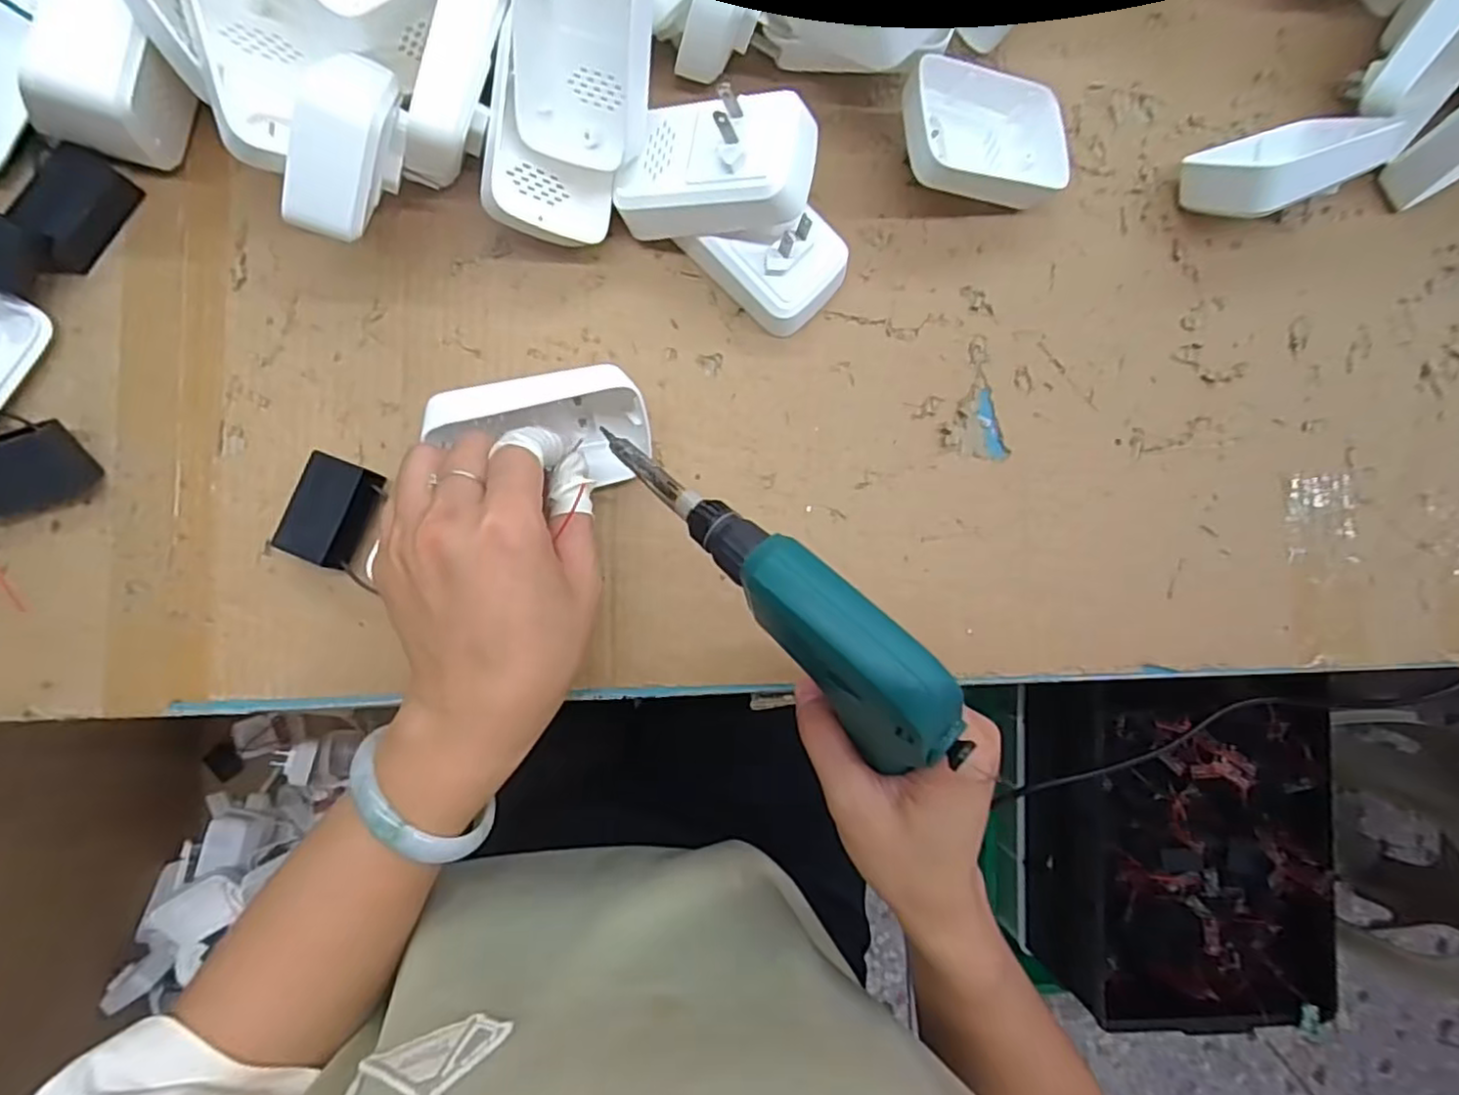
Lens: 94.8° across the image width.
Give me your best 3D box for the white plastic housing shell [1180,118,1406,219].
[{"bbox_3d":[0.302,-0.208,0.365,0.087,0.064,0.028,-19,132,-3],"label":"white plastic housing shell"}]

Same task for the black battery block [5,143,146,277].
[{"bbox_3d":[-0.304,-0.155,0.310,0.029,0.024,0.055,27,84,-4],"label":"black battery block"}]

